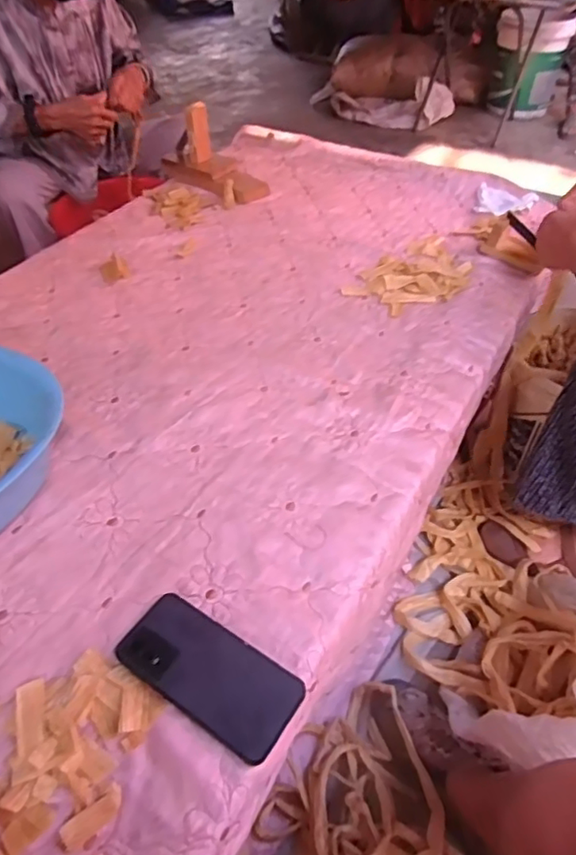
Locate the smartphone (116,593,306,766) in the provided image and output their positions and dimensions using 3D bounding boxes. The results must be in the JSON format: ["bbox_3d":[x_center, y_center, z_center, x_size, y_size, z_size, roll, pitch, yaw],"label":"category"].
[{"bbox_3d":[-0.071,0.214,0.517,0.164,0.011,0.076,27,52,23],"label":"smartphone"}]

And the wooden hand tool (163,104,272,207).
[{"bbox_3d":[-0.153,-0.560,1.172,0.231,0.133,0.101,31,54,26],"label":"wooden hand tool"}]

